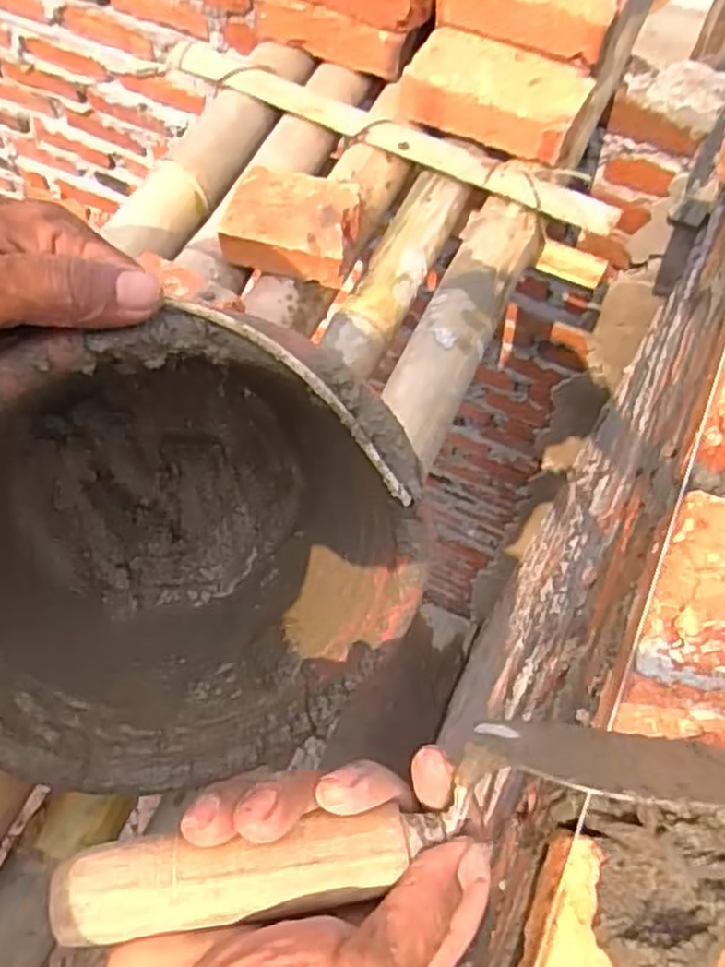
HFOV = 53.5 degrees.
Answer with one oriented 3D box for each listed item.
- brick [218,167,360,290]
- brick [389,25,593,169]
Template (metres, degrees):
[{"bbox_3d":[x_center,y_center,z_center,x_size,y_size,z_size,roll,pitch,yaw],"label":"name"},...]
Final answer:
[{"bbox_3d":[-0.058,-0.216,0.599,0.101,0.036,0.082,13,65,6],"label":"brick"},{"bbox_3d":[0.120,-0.362,0.671,0.167,0.040,0.088,22,67,10],"label":"brick"}]

